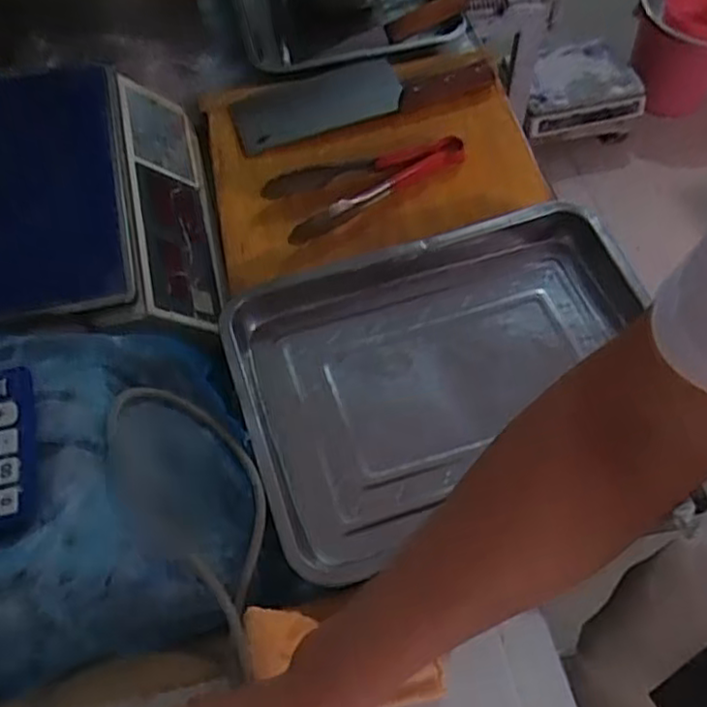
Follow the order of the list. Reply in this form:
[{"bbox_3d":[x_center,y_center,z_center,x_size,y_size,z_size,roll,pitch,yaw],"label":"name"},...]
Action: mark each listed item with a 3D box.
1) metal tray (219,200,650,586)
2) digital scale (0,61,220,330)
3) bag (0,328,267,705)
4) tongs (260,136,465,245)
[{"bbox_3d":[0.095,0.016,0.640,0.389,0.043,0.283,-16,63,-10],"label":"metal tray"},{"bbox_3d":[-0.304,-0.158,0.706,0.292,0.102,0.352,-10,62,-7],"label":"digital scale"},{"bbox_3d":[-0.235,0.103,0.511,0.313,0.171,0.253,-18,63,-11],"label":"bag"},{"bbox_3d":[0.015,-0.194,0.759,0.220,0.038,0.080,-26,65,-15],"label":"tongs"}]

